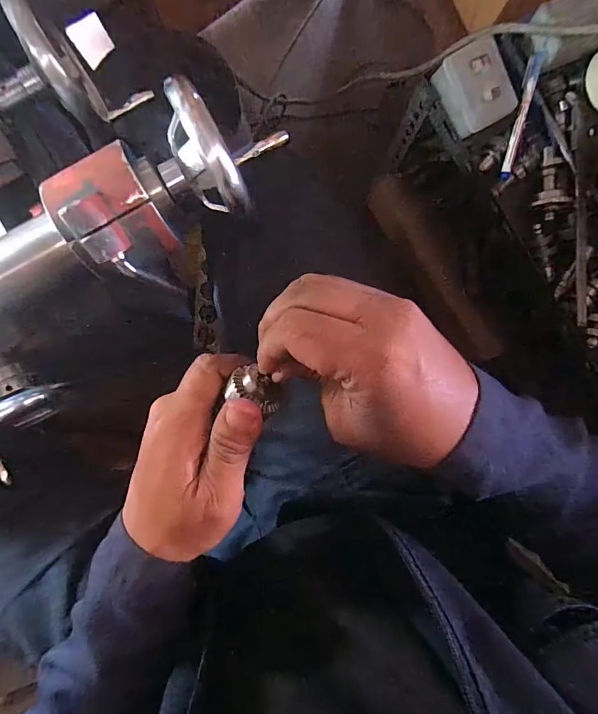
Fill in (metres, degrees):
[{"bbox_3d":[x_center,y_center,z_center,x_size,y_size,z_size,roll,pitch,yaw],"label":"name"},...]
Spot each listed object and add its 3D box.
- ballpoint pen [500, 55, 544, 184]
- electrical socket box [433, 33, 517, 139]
[{"bbox_3d":[0.265,-0.285,0.491,0.011,0.014,0.137,9,104,-2],"label":"ballpoint pen"},{"bbox_3d":[0.208,-0.317,0.483,0.068,0.041,0.089,-25,92,0],"label":"electrical socket box"}]

